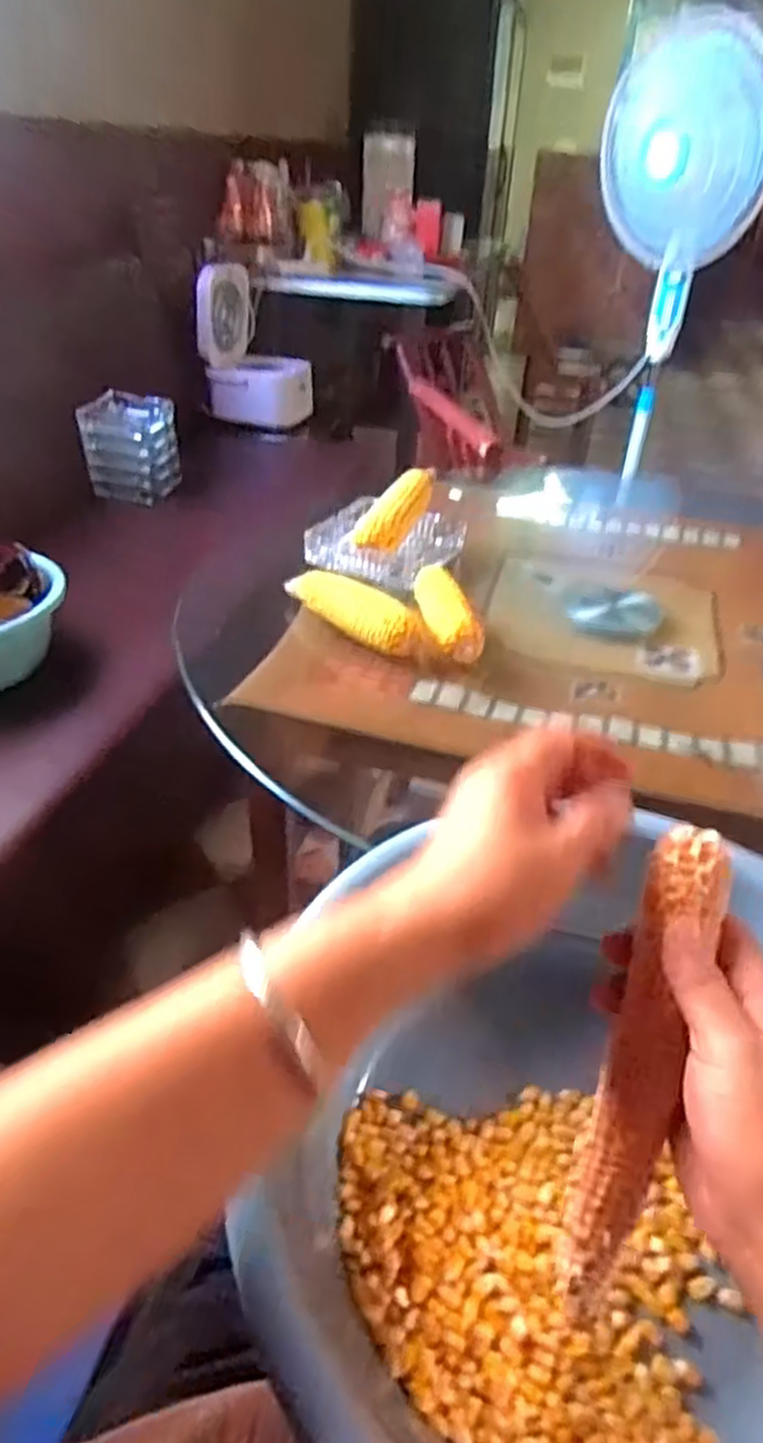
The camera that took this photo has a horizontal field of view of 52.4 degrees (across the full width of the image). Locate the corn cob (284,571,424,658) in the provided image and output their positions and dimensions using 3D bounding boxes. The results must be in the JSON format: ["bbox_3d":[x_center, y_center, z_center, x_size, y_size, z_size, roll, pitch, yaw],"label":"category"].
[{"bbox_3d":[-0.035,-0.115,0.774,0.166,0.043,0.045,27,42,28],"label":"corn cob"}]

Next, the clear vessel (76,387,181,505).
[{"bbox_3d":[-0.524,-0.582,1.638,0.177,0.182,0.195,-1,37,-7],"label":"clear vessel"}]

